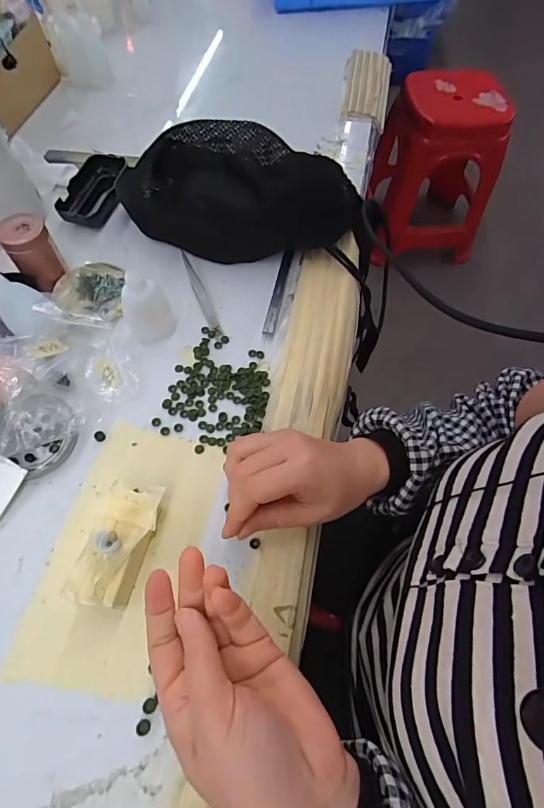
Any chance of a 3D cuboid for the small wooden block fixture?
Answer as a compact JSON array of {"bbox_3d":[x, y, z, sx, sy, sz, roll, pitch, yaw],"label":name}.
[{"bbox_3d":[-0.112,0.104,0.307,0.047,0.040,0.090,15,63,4],"label":"small wooden block fixture"}]

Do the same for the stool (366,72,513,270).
[{"bbox_3d":[0.564,-0.780,1.381,0.371,0.428,0.385,1,63,0],"label":"stool"}]

